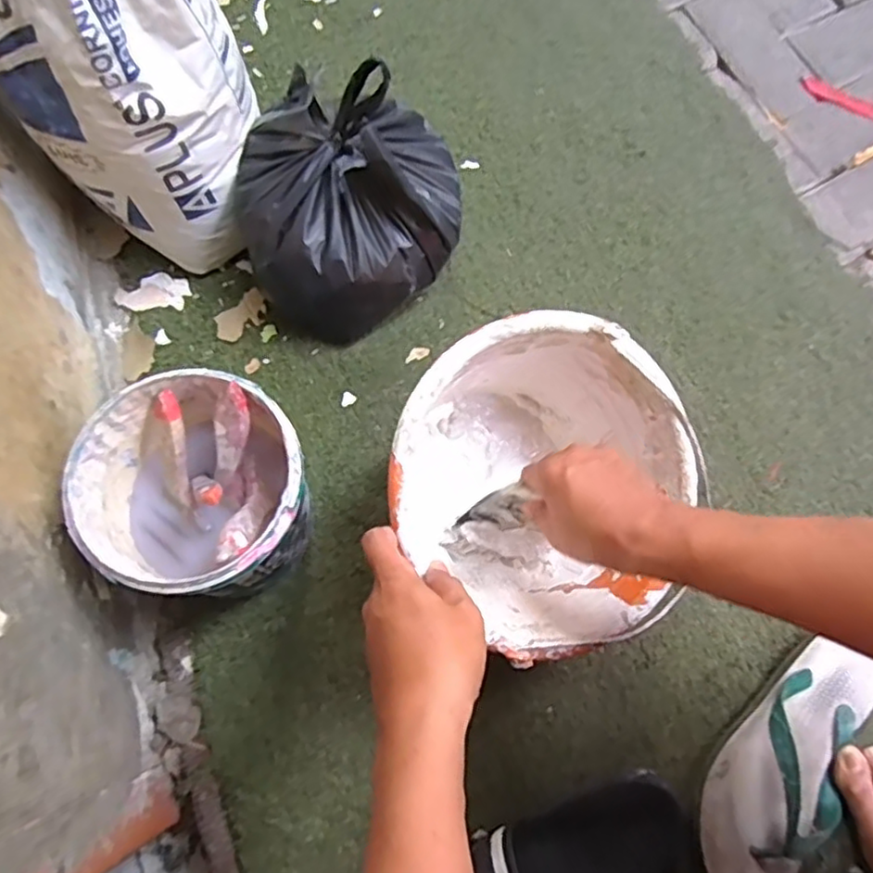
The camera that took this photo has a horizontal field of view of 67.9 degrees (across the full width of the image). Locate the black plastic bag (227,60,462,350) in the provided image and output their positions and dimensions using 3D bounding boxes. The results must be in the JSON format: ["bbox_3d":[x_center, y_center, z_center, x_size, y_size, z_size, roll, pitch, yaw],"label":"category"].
[{"bbox_3d":[-0.079,-0.226,0.628,0.219,0.179,0.179,-26,74,-9],"label":"black plastic bag"}]

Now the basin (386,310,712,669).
[{"bbox_3d":[0.075,0.036,0.542,0.250,0.161,0.250,0,89,-20],"label":"basin"}]

